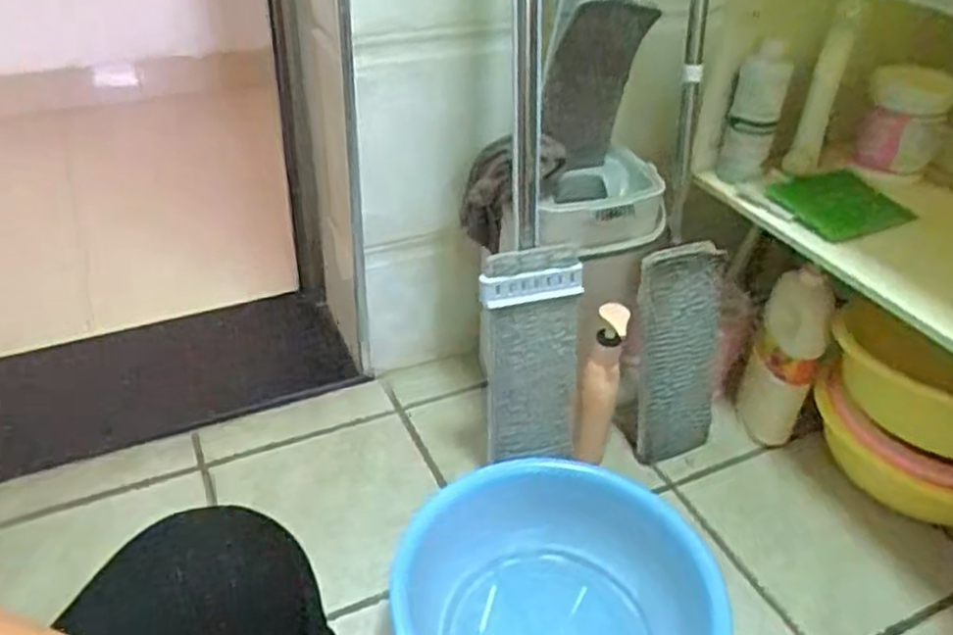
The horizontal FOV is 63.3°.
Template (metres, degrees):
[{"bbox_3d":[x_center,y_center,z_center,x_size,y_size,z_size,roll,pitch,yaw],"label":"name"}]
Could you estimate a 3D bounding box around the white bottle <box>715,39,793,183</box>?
[{"bbox_3d":[0.387,-0.282,1.075,0.061,0.185,0.053,21,40,21],"label":"white bottle"}]

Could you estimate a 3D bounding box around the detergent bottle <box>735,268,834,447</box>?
[{"bbox_3d":[0.468,0.061,1.175,0.096,0.268,0.094,21,40,21],"label":"detergent bottle"}]

